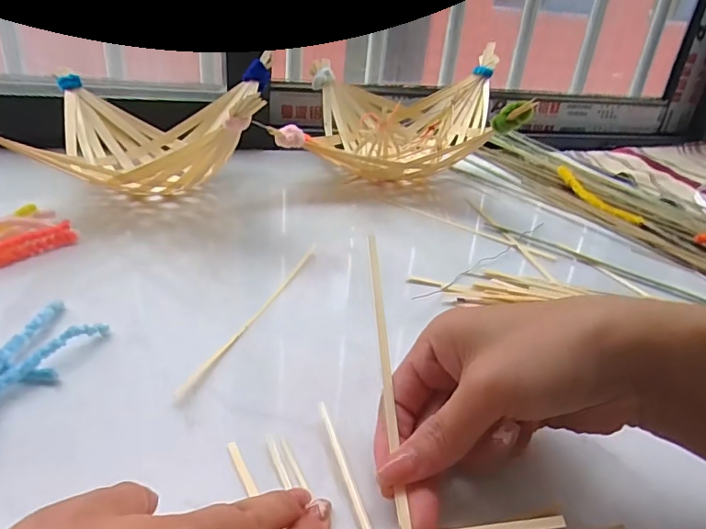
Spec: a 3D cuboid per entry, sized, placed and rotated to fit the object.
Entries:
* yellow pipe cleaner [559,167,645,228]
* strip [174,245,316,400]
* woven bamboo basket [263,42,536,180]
[{"bbox_3d":[0.237,-0.067,0.513,0.017,0.022,0.111,-8,32,-22],"label":"yellow pipe cleaner"},{"bbox_3d":[-0.055,0.024,0.318,0.006,0.004,0.168,14,30,14],"label":"strip"},{"bbox_3d":[0.043,-0.142,0.536,0.212,0.103,0.184,6,29,0],"label":"woven bamboo basket"}]

